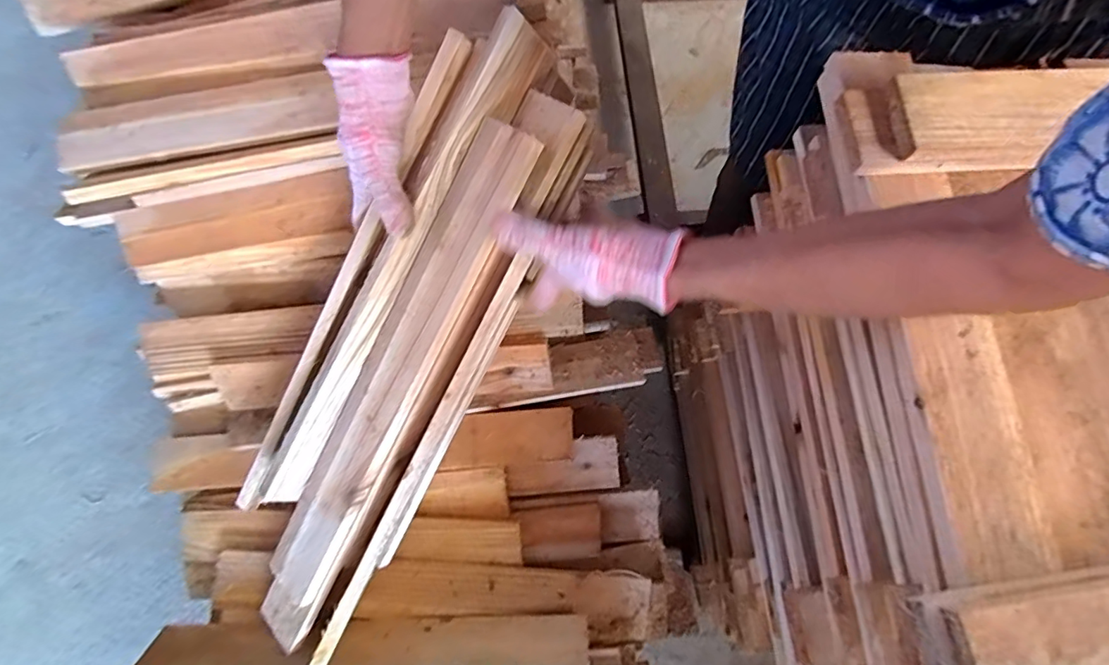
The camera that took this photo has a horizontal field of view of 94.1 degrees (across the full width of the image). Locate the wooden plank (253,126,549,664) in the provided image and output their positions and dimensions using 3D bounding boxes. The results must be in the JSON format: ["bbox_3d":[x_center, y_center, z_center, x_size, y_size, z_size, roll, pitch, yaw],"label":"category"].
[{"bbox_3d":[-0.166,0.066,0.486,0.064,0.025,0.548,29,99,5],"label":"wooden plank"}]

